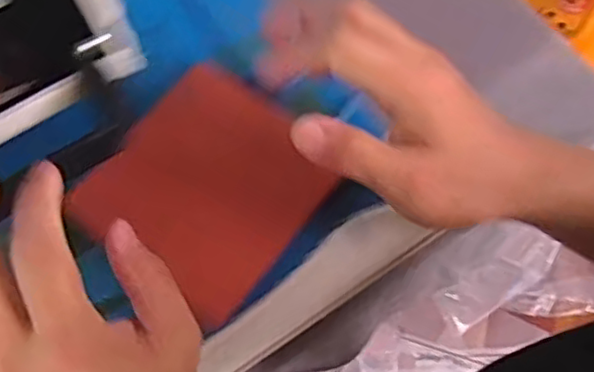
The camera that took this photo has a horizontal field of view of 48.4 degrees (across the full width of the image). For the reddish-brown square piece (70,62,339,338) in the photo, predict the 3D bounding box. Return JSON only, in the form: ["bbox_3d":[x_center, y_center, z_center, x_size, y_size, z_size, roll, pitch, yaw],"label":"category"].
[{"bbox_3d":[-0.057,0.001,0.416,0.122,0.009,0.128,39,94,7],"label":"reddish-brown square piece"}]

